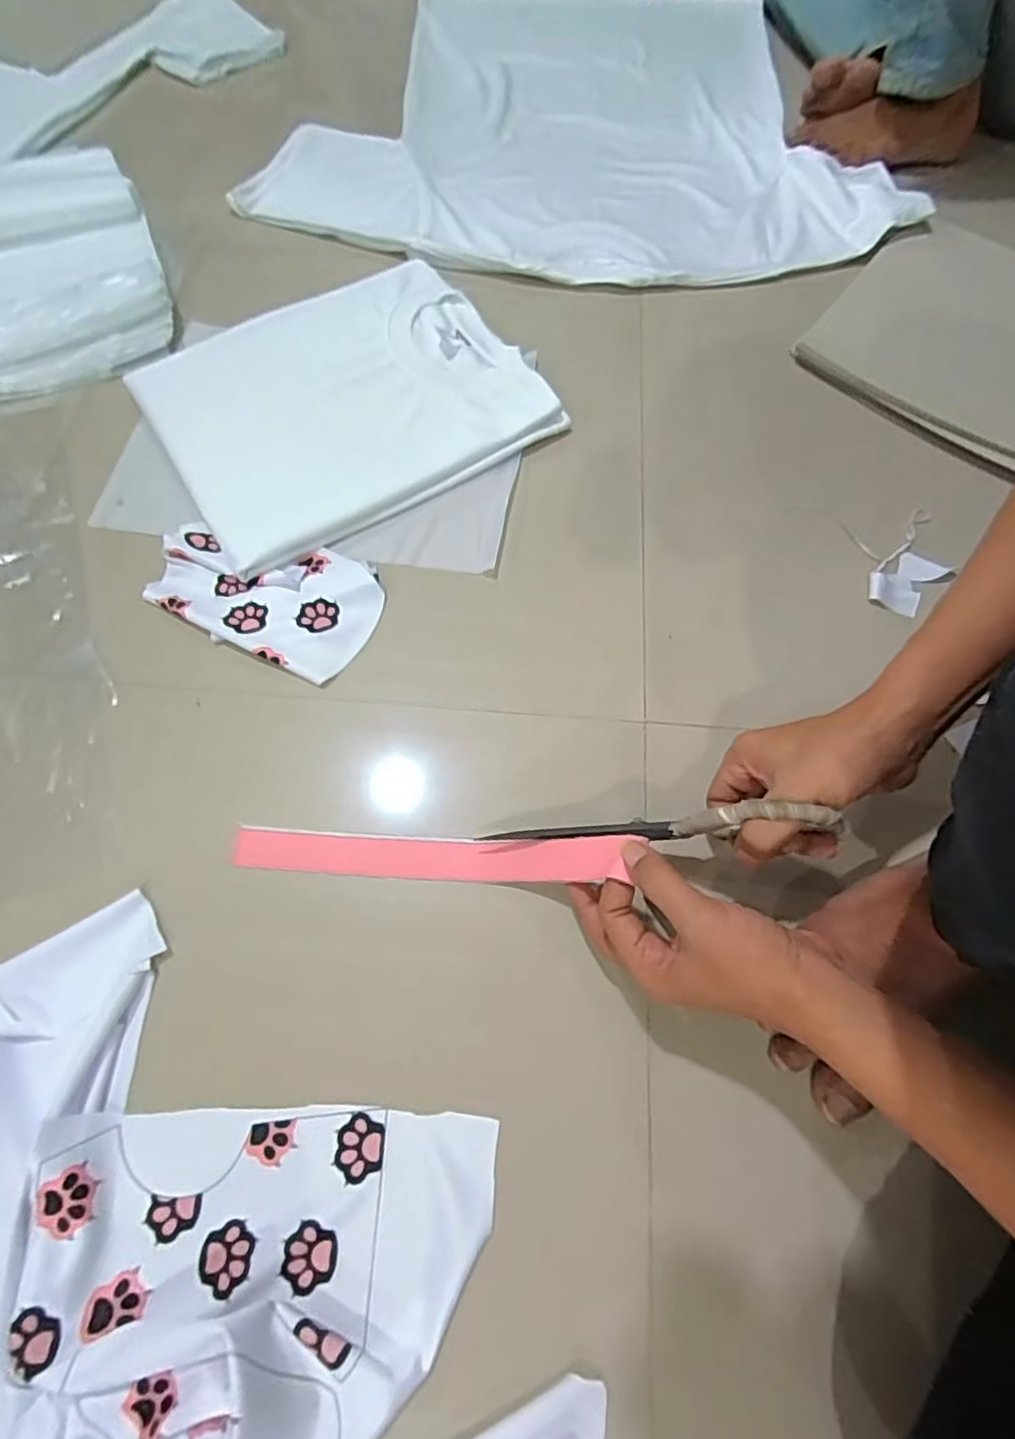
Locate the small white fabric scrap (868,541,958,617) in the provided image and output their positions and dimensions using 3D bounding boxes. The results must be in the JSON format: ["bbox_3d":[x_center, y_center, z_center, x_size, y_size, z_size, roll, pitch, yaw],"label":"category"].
[{"bbox_3d":[0.376,-0.131,0.602,0.080,0.008,0.052,-40,73,-16],"label":"small white fabric scrap"}]

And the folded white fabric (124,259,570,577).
[{"bbox_3d":[-0.170,-0.342,0.665,0.363,0.031,0.308,-31,71,-13],"label":"folded white fabric"}]

